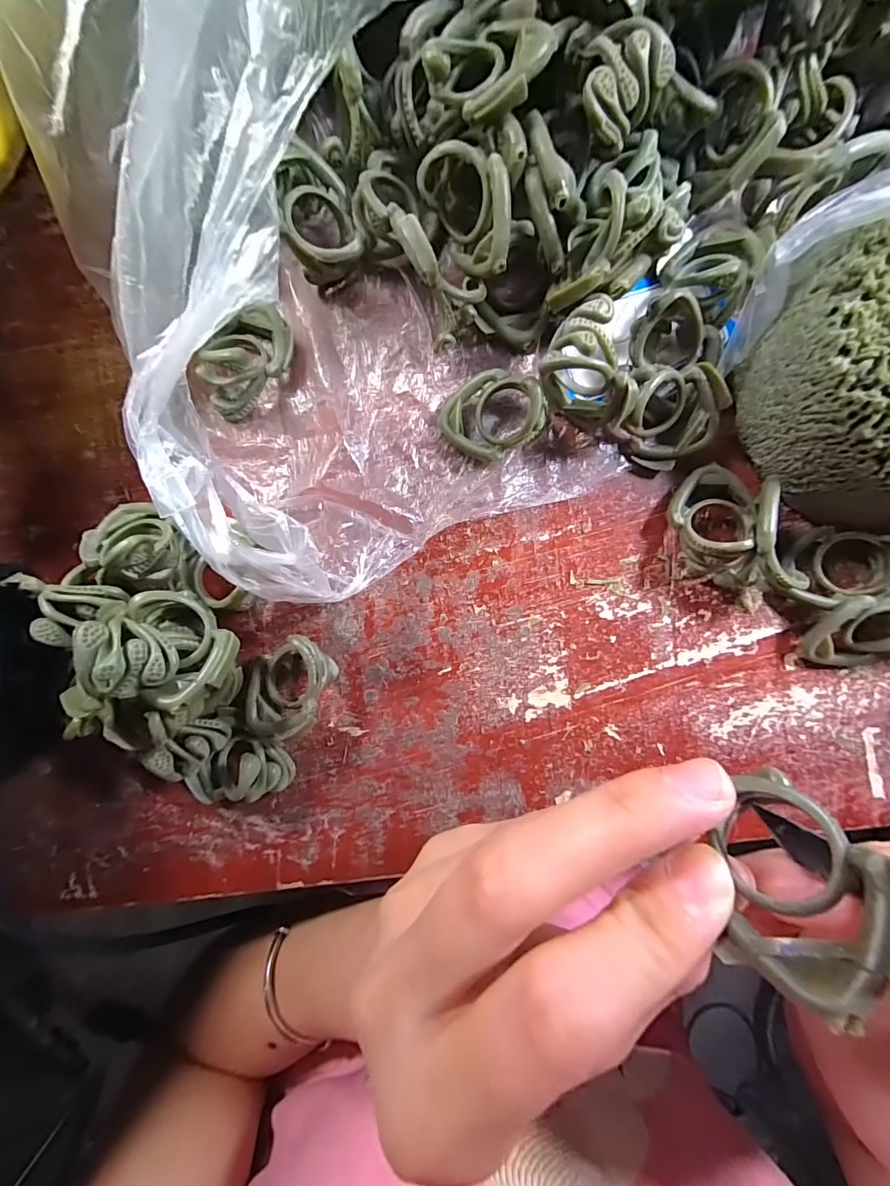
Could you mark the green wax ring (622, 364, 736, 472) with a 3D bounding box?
[{"bbox_3d":[0.080,-0.062,0.152,0.032,0.019,0.030,0,97,1],"label":"green wax ring"}]

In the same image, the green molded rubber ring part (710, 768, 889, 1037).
[{"bbox_3d":[0.066,0.057,0.081,0.017,0.030,0.032,40,91,-27],"label":"green molded rubber ring part"}]

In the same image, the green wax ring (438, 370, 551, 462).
[{"bbox_3d":[0.017,-0.063,0.152,0.033,0.024,0.029,34,97,-3],"label":"green wax ring"}]

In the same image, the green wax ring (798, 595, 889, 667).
[{"bbox_3d":[0.152,0.015,0.155,0.032,0.024,0.027,10,95,1],"label":"green wax ring"}]

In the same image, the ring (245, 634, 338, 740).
[{"bbox_3d":[-0.057,0.035,0.160,0.037,0.022,0.029,-34,95,5],"label":"ring"}]

